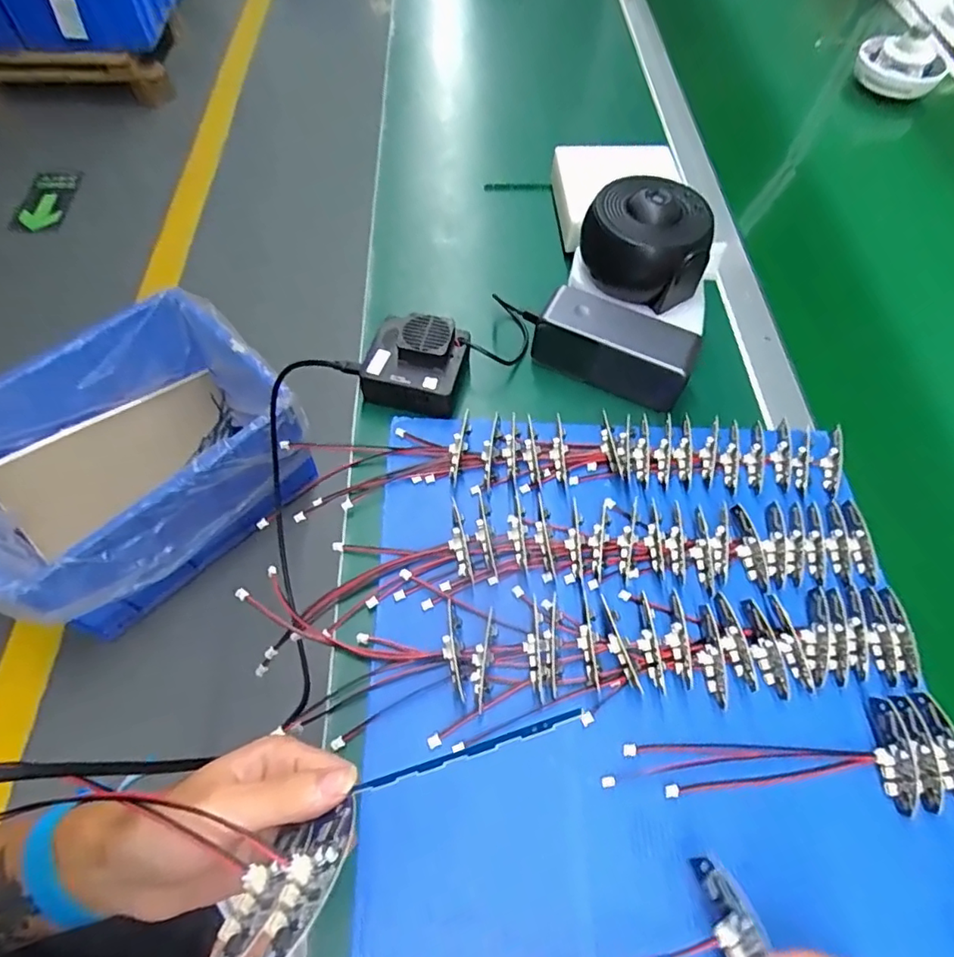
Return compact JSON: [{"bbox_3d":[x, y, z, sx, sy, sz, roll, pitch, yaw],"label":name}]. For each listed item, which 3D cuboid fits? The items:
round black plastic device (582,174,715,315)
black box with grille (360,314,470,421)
[{"bbox_3d":[0.151,-0.216,0.492,0.106,0.069,0.106,2,60,-3],"label":"round black plastic device"},{"bbox_3d":[-0.051,-0.094,0.461,0.084,0.038,0.079,11,60,2],"label":"black box with grille"}]

